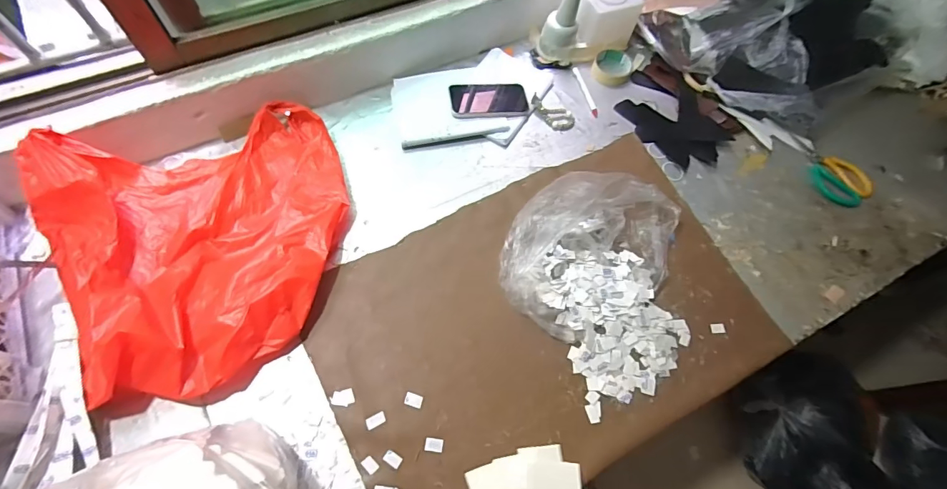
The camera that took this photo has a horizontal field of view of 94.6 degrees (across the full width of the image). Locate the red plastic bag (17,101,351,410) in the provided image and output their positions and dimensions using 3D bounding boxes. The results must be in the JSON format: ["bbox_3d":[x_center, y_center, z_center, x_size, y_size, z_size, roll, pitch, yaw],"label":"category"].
[{"bbox_3d":[-0.399,-0.014,0.667,0.438,0.111,0.424,-24,69,-14],"label":"red plastic bag"}]

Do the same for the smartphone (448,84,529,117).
[{"bbox_3d":[0.031,-0.288,0.871,0.153,0.011,0.078,-6,74,-13],"label":"smartphone"}]

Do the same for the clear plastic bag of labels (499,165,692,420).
[{"bbox_3d":[0.227,0.045,0.701,0.314,0.101,0.332,-28,70,-15],"label":"clear plastic bag of labels"}]

